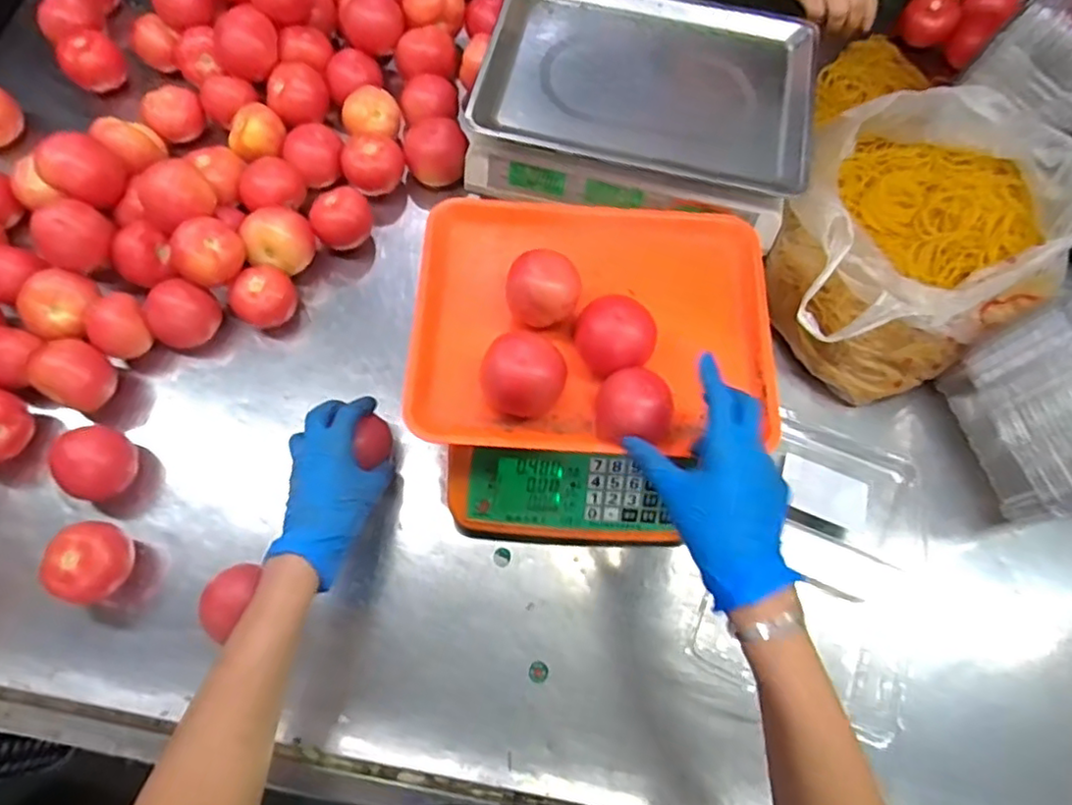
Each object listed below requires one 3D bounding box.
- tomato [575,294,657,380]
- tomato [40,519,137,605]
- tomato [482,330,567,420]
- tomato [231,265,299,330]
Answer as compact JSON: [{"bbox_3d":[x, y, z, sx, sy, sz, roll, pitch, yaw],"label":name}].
[{"bbox_3d":[0.062,-0.053,0.505,0.061,0.048,0.056,1,68,-2],"label":"tomato"},{"bbox_3d":[-0.371,0.136,0.537,0.055,0.064,0.065,30,70,9],"label":"tomato"},{"bbox_3d":[-0.009,-0.020,0.492,0.061,0.049,0.057,1,68,-2],"label":"tomato"},{"bbox_3d":[-0.271,-0.104,0.638,0.061,0.052,0.052,-25,72,-12],"label":"tomato"}]

